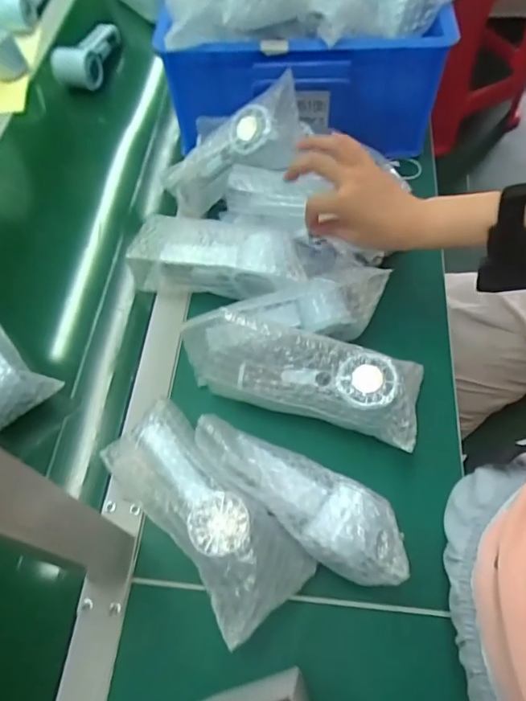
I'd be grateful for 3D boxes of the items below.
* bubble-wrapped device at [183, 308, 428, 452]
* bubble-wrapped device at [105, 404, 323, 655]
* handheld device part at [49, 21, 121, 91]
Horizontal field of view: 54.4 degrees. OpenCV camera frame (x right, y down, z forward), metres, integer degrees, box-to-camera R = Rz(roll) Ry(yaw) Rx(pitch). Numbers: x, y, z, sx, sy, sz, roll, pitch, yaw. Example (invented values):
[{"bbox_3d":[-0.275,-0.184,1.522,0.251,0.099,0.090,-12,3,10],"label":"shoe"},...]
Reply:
[{"bbox_3d":[0.038,0.016,0.491,0.227,0.077,0.087,16,61,11],"label":"bubble-wrapped device"},{"bbox_3d":[-0.054,0.142,0.449,0.085,0.064,0.199,-39,65,-19],"label":"bubble-wrapped device"},{"bbox_3d":[-0.280,-0.470,0.803,0.071,0.047,0.133,5,60,5],"label":"handheld device part"}]

